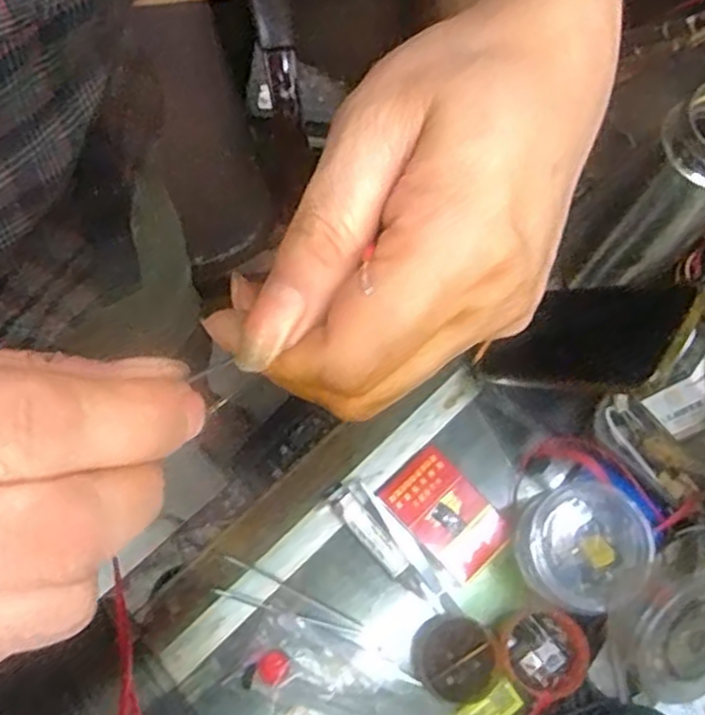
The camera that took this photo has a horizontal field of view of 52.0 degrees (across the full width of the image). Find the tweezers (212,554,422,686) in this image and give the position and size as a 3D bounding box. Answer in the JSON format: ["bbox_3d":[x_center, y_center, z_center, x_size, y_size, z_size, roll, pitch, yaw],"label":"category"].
[{"bbox_3d":[-0.023,0.179,0.497,0.150,0.016,0.025,22,73,6],"label":"tweezers"}]

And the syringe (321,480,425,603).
[{"bbox_3d":[0.017,0.130,0.509,0.017,0.021,0.096,-40,77,-13],"label":"syringe"}]

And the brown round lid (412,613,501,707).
[{"bbox_3d":[0.069,0.202,0.485,0.051,0.018,0.054,0,72,-1],"label":"brown round lid"}]

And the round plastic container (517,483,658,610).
[{"bbox_3d":[0.148,0.120,0.462,0.073,0.041,0.073,0,72,-1],"label":"round plastic container"}]

